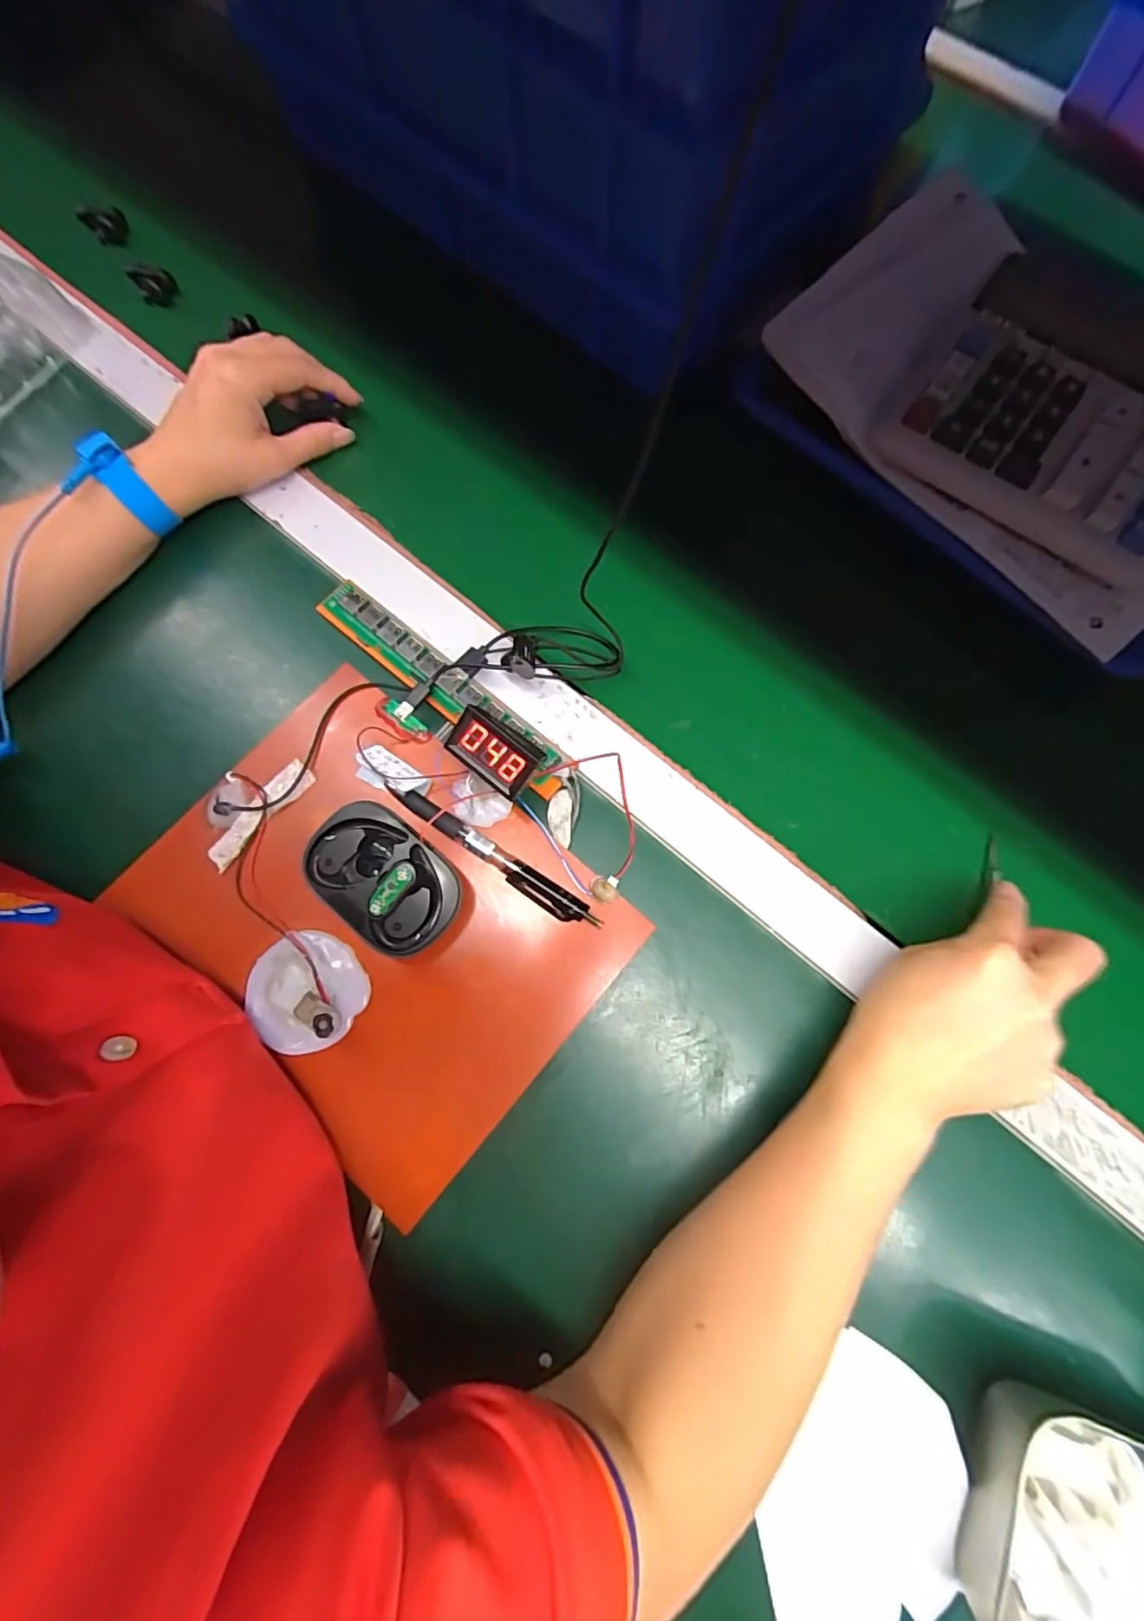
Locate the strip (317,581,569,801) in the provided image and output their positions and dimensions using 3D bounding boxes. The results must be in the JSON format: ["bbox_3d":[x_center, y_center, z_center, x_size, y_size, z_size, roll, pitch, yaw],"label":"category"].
[{"bbox_3d":[-0.082,-0.080,0.360,0.194,0.017,0.026,39,76,10],"label":"strip"}]

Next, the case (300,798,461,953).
[{"bbox_3d":[-0.102,0.038,0.314,0.083,0.034,0.058,40,79,8],"label":"case"}]

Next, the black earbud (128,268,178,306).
[{"bbox_3d":[-0.323,-0.409,0.446,0.027,0.014,0.030,-32,76,-10],"label":"black earbud"}]

